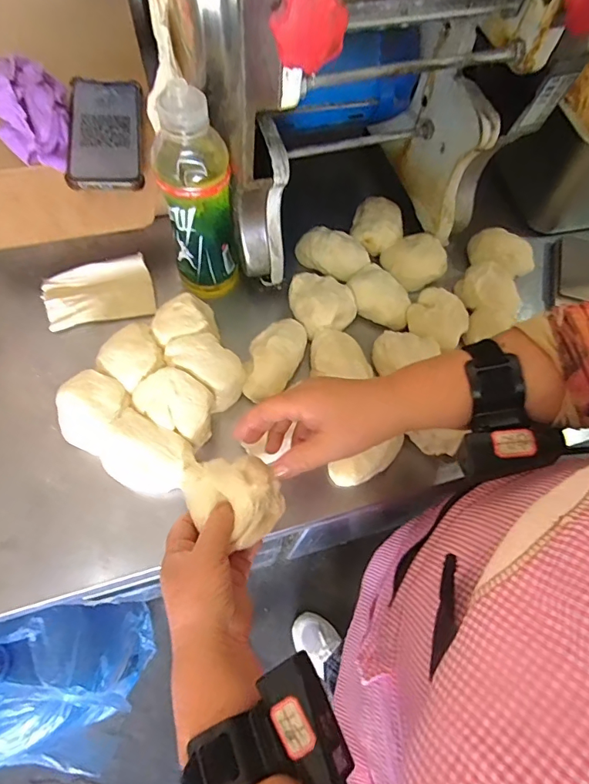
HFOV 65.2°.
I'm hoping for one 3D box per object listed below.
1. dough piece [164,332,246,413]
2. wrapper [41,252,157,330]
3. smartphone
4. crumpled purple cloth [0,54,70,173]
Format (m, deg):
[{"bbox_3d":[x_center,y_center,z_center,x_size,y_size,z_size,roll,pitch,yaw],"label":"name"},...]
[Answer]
[{"bbox_3d":[-0.090,-0.024,0.481,0.078,0.049,0.050,41,69,13],"label":"dough piece"},{"bbox_3d":[-0.224,-0.114,0.529,0.117,0.014,0.068,-13,85,-10],"label":"wrapper"},{"bbox_3d":[-0.211,-0.292,0.516,0.076,0.011,0.162,-4,68,-12],"label":"smartphone"},{"bbox_3d":[-0.278,-0.294,0.490,0.085,0.066,0.103,-22,69,-13],"label":"crumpled purple cloth"}]

